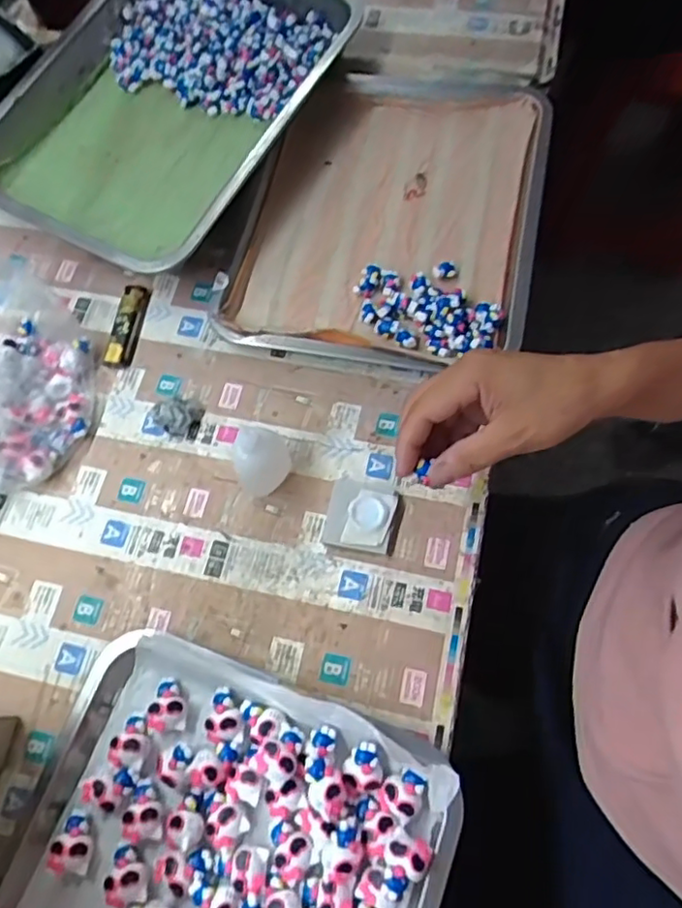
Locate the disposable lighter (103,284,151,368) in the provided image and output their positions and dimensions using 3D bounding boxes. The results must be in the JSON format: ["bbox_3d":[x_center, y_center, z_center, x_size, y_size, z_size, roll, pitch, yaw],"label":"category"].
[{"bbox_3d":[-0.191,-0.116,0.564,0.024,0.014,0.081,8,70,7],"label":"disposable lighter"}]

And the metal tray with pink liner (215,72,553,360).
[{"bbox_3d":[0.045,-0.214,0.574,0.259,0.044,0.290,10,75,8],"label":"metal tray with pink liner"}]

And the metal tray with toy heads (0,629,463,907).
[{"bbox_3d":[-0.098,0.308,0.374,0.265,0.041,0.345,18,71,10],"label":"metal tray with toy heads"}]

